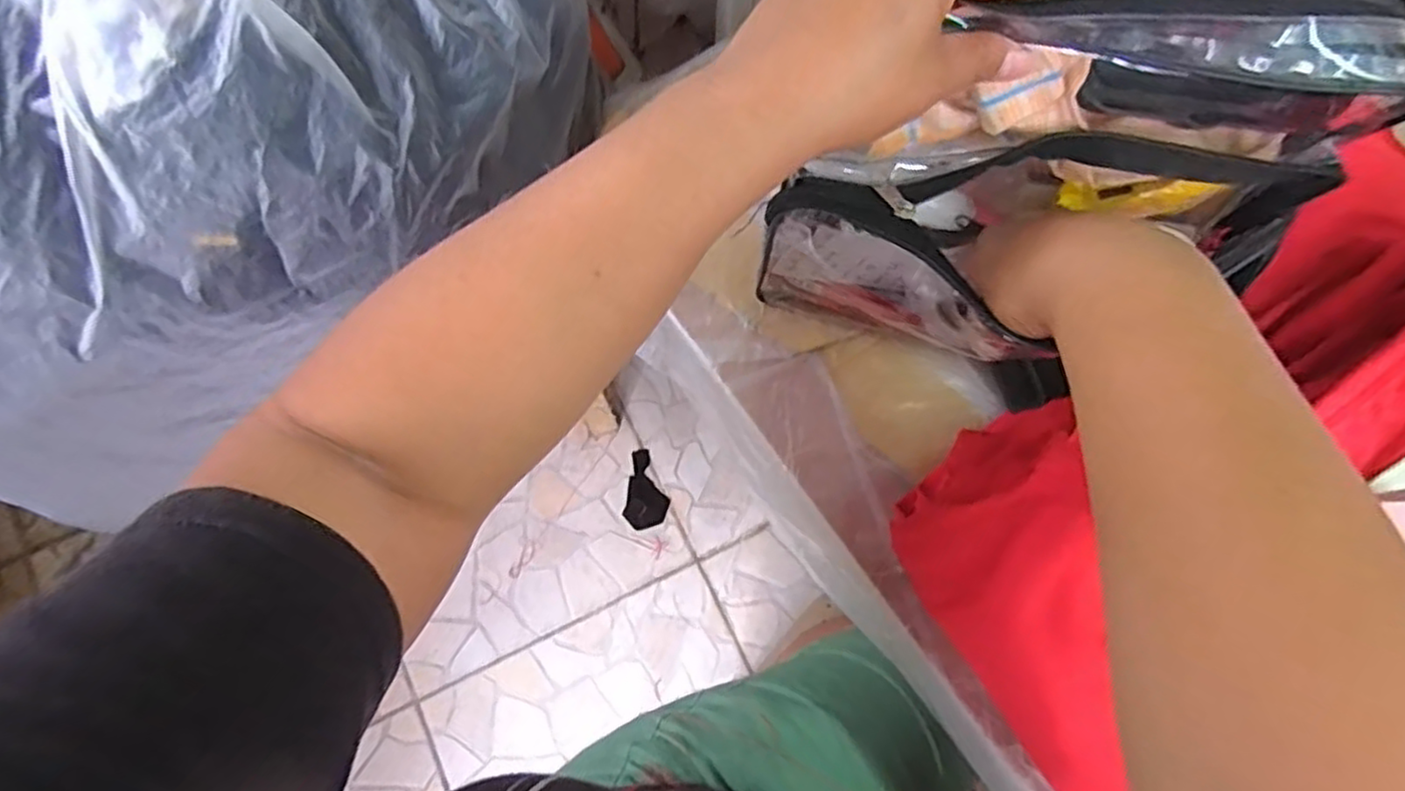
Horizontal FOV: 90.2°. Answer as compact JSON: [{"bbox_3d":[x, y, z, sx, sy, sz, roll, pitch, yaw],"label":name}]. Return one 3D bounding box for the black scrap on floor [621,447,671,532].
[{"bbox_3d":[-0.079,0.142,1.052,0.065,0.004,0.114,9,74,2],"label":"black scrap on floor"}]

